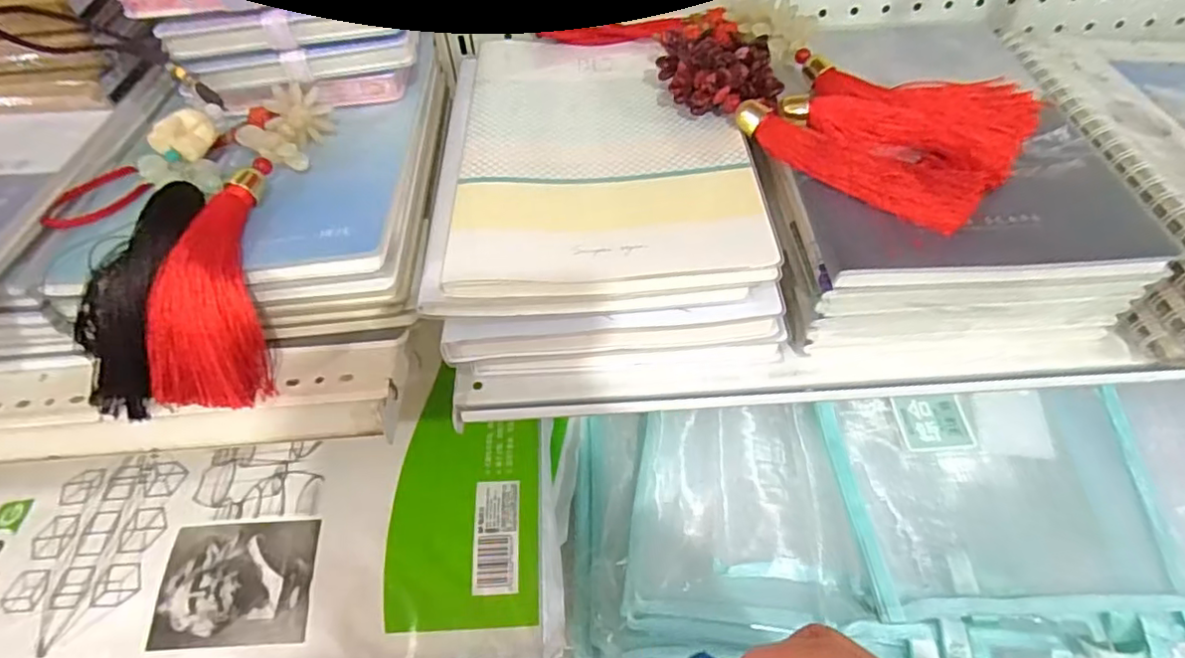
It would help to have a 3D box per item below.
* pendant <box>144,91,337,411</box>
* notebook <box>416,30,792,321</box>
[{"bbox_3d":[-0.194,-0.054,0.345,0.054,0.054,0.194,4,68,1],"label":"pendant"},{"bbox_3d":[0.001,-0.115,0.399,0.184,0.026,0.243,-2,52,0],"label":"notebook"}]

